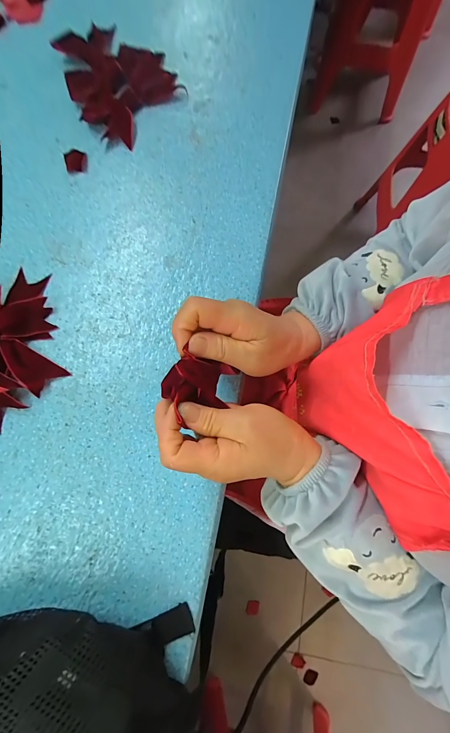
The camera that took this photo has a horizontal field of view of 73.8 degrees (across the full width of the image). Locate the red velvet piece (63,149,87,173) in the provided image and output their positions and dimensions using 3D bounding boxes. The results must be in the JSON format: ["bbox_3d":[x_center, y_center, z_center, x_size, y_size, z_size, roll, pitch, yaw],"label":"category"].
[{"bbox_3d":[-0.196,-0.271,0.394,0.028,0.004,0.039,-16,78,-4],"label":"red velvet piece"}]

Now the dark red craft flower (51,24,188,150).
[{"bbox_3d":[-0.145,-0.405,0.420,0.143,0.017,0.215,-24,78,-6],"label":"dark red craft flower"}]

